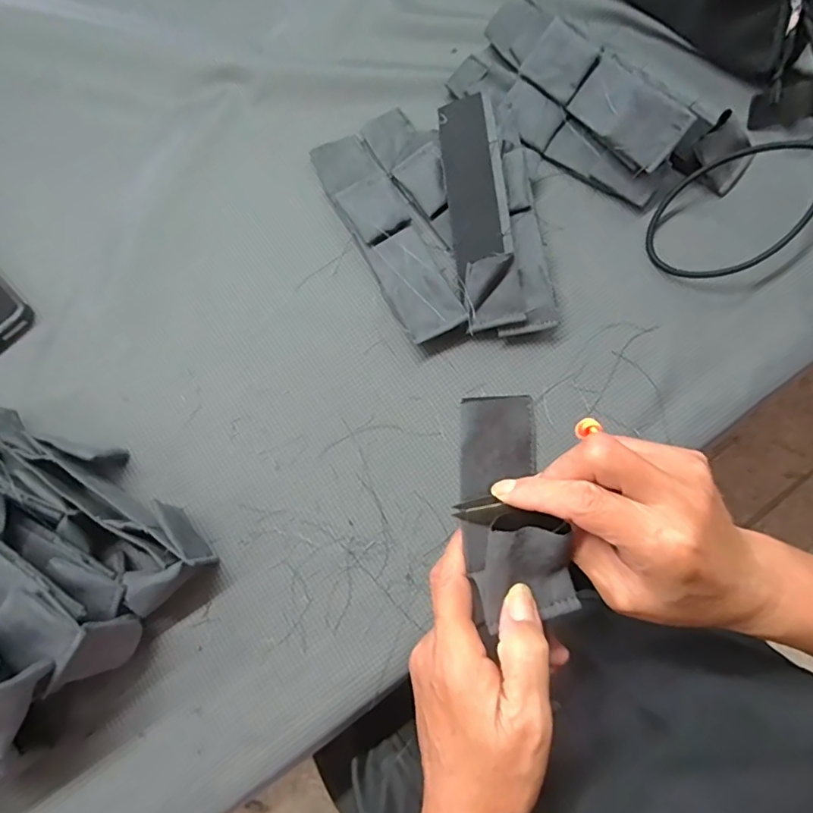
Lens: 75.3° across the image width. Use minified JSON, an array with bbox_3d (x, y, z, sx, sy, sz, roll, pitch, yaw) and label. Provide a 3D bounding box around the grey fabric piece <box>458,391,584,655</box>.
[{"bbox_3d":[0.050,0.048,0.244,0.046,0.031,0.106,-7,79,-2],"label":"grey fabric piece"}]

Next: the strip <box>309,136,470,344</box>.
[{"bbox_3d":[-0.017,-0.139,0.422,0.047,0.020,0.196,-26,78,-6],"label":"strip"}]

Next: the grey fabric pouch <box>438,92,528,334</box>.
[{"bbox_3d":[0.056,-0.159,0.413,0.042,0.018,0.198,-8,74,4],"label":"grey fabric pouch"}]

